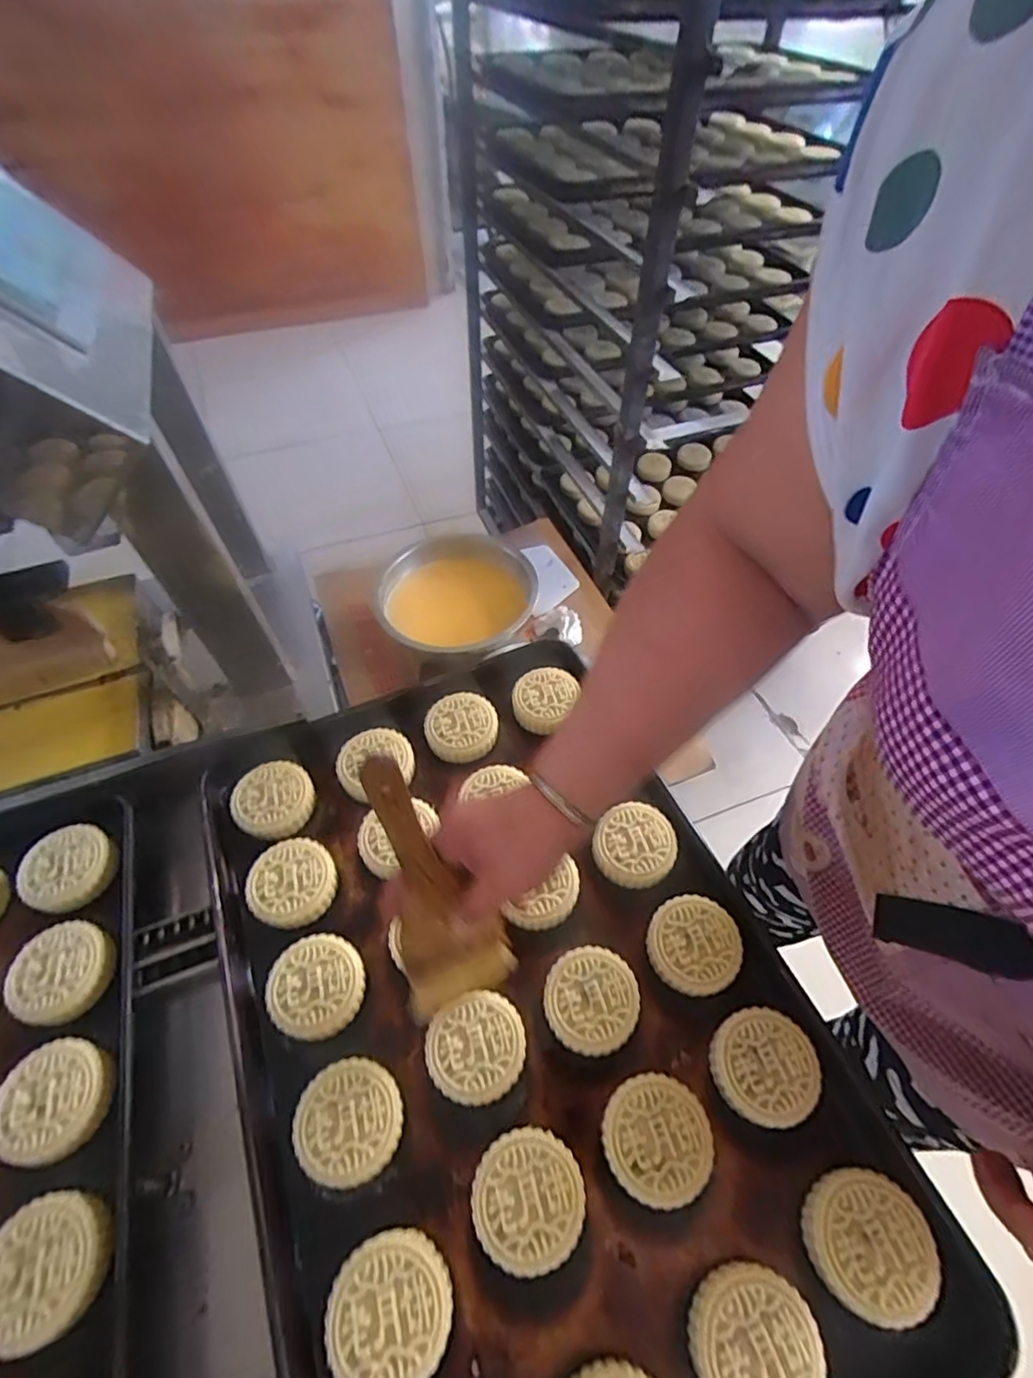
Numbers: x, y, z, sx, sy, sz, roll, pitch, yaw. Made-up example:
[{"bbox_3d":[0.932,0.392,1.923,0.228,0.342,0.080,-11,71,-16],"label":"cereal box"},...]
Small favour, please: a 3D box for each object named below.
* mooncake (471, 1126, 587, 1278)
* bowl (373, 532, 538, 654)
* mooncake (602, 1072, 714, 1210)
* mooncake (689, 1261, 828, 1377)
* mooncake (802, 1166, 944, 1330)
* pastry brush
[{"bbox_3d":[0.008,0.332,0.388,0.070,0.027,0.069,-12,54,-10],"label":"mooncake"},{"bbox_3d":[-0.089,-0.127,0.863,0.228,0.083,0.221,1,53,-1],"label":"bowl"},{"bbox_3d":[0.095,0.307,0.407,0.070,0.025,0.070,1,53,-1],"label":"mooncake"},{"bbox_3d":[0.138,0.384,0.347,0.070,0.029,0.068,1,53,-1],"label":"mooncake"},{"bbox_3d":[0.221,0.345,0.371,0.069,0.025,0.070,5,53,2],"label":"mooncake"},{"bbox_3d":[-0.059,0.136,0.398,0.077,0.221,0.024,-25,32,-19],"label":"pastry brush"}]

